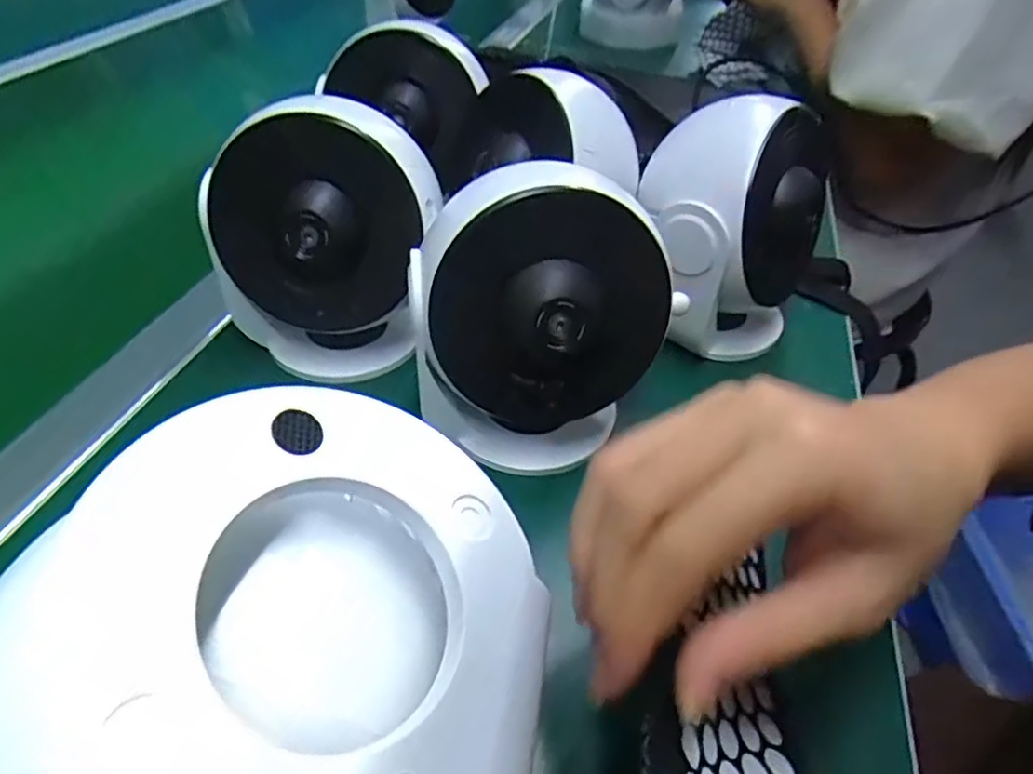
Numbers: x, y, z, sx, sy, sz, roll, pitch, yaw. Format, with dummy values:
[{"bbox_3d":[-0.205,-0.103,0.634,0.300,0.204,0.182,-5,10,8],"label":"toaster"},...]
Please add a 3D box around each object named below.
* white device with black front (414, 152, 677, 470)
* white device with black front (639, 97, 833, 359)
[{"bbox_3d":[0.012,-0.030,0.271,0.104,0.113,0.077,0,44,-2],"label":"white device with black front"},{"bbox_3d":[0.107,-0.077,0.327,0.085,0.114,0.077,19,47,17],"label":"white device with black front"}]

